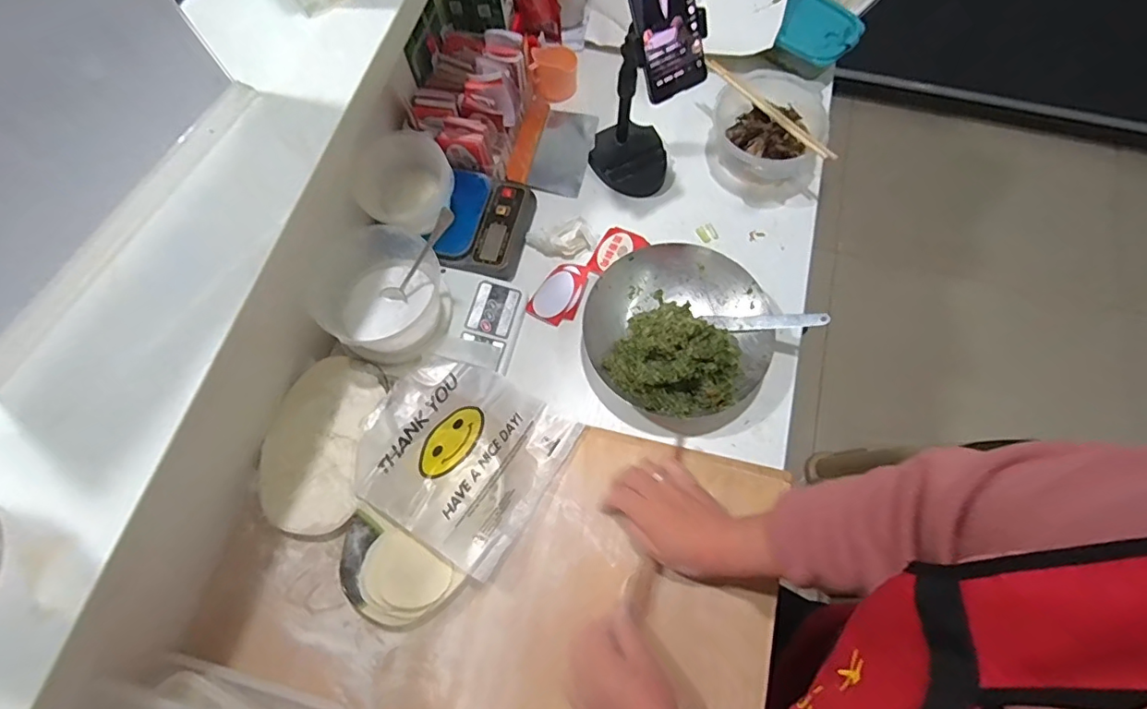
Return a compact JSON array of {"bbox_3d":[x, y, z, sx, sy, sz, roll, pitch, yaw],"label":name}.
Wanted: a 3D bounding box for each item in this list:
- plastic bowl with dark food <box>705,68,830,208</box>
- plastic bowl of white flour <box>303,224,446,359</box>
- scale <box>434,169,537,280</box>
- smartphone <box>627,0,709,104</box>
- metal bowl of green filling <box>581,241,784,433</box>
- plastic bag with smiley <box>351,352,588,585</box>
[{"bbox_3d":[0.267,-0.300,0.739,0.152,0.073,0.154,-1,69,2],"label":"plastic bowl with dark food"},{"bbox_3d":[-0.225,-0.073,0.620,0.120,0.090,0.143,12,70,7],"label":"plastic bowl of white flour"},{"bbox_3d":[-0.117,-0.178,0.719,0.126,0.034,0.149,10,70,6],"label":"scale"},{"bbox_3d":[0.091,-0.349,0.535,0.077,0.163,0.011,-28,34,-8],"label":"smartphone"},{"bbox_3d":[0.129,-0.030,0.639,0.224,0.066,0.215,-1,69,2],"label":"metal bowl of green filling"},{"bbox_3d":[-0.128,0.104,0.588,0.212,0.045,0.194,29,73,12],"label":"plastic bag with smiley"}]

